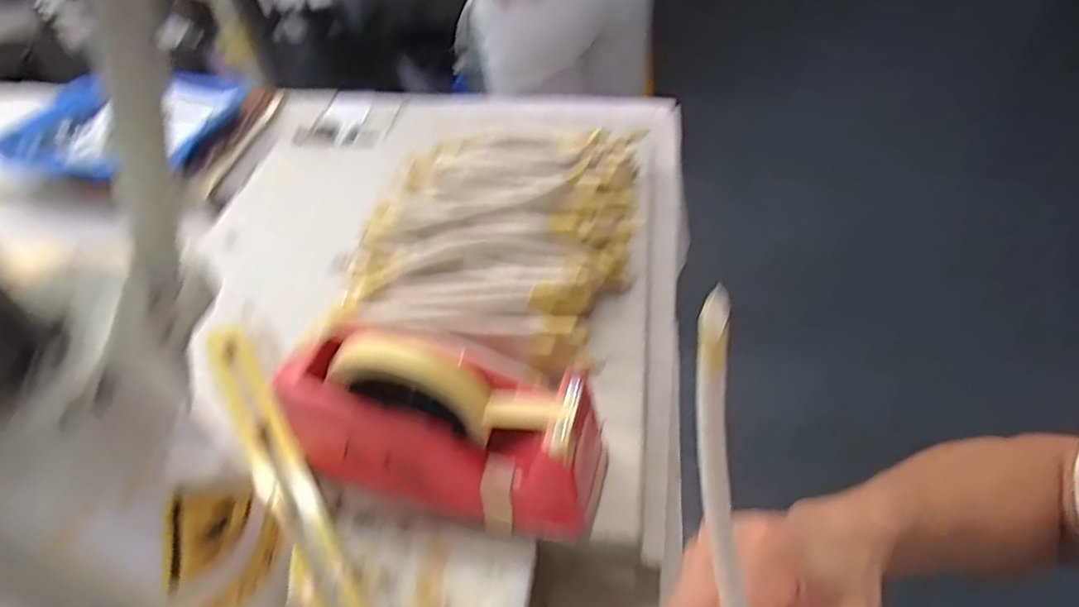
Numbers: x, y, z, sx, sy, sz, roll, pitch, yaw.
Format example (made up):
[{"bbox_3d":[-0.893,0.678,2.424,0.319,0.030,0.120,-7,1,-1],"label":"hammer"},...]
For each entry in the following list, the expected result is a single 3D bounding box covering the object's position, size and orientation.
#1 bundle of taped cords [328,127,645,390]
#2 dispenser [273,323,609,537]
[{"bbox_3d":[-0.031,-0.077,0.544,0.216,0.062,0.276,12,62,16],"label":"bundle of taped cords"},{"bbox_3d":[-0.059,0.069,0.383,0.195,0.117,0.075,10,49,14],"label":"dispenser"}]

